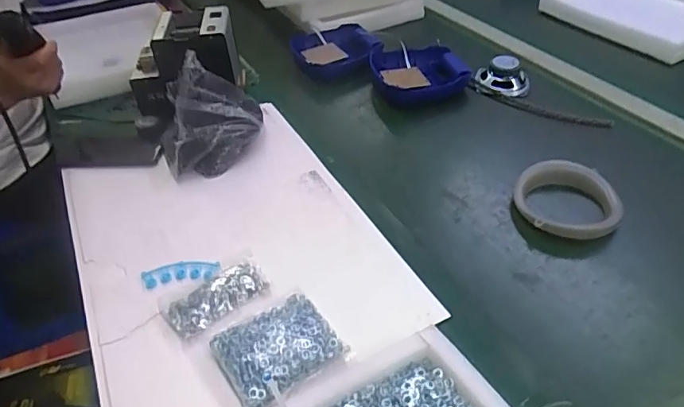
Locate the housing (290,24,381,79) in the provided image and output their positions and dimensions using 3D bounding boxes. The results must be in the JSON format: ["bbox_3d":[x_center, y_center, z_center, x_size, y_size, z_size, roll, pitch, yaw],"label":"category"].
[{"bbox_3d":[-0.020,-0.334,1.071,0.184,0.062,0.213,-11,43,-8],"label":"housing"}]

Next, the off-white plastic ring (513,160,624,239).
[{"bbox_3d":[0.312,-0.005,0.674,0.119,0.050,0.131,-11,43,-7],"label":"off-white plastic ring"}]

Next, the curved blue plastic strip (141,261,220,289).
[{"bbox_3d":[-0.209,0.091,0.634,0.093,0.011,0.035,-4,42,0],"label":"curved blue plastic strip"}]

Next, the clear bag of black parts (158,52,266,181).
[{"bbox_3d":[-0.223,-0.142,0.815,0.171,0.133,0.155,-11,43,-8],"label":"clear bag of black parts"}]

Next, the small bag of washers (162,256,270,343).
[{"bbox_3d":[-0.151,0.112,0.591,0.125,0.019,0.061,-25,46,-22],"label":"small bag of washers"}]

